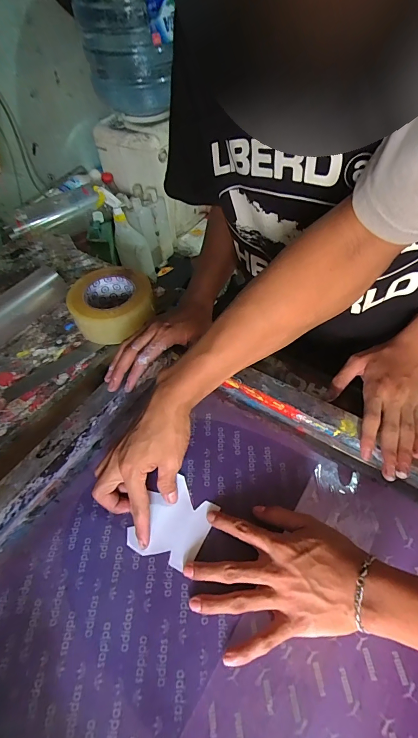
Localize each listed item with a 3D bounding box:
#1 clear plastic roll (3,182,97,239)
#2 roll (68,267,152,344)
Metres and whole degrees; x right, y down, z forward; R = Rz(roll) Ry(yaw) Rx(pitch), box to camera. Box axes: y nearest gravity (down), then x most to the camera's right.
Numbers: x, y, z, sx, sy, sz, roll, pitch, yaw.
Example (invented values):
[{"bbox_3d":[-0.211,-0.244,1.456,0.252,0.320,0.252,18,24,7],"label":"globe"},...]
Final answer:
[{"bbox_3d":[-0.381,-0.390,0.839,0.245,0.057,0.070,-33,58,-20],"label":"clear plastic roll"},{"bbox_3d":[-0.151,-0.099,0.549,0.122,0.073,0.122,-2,52,2],"label":"roll"}]

